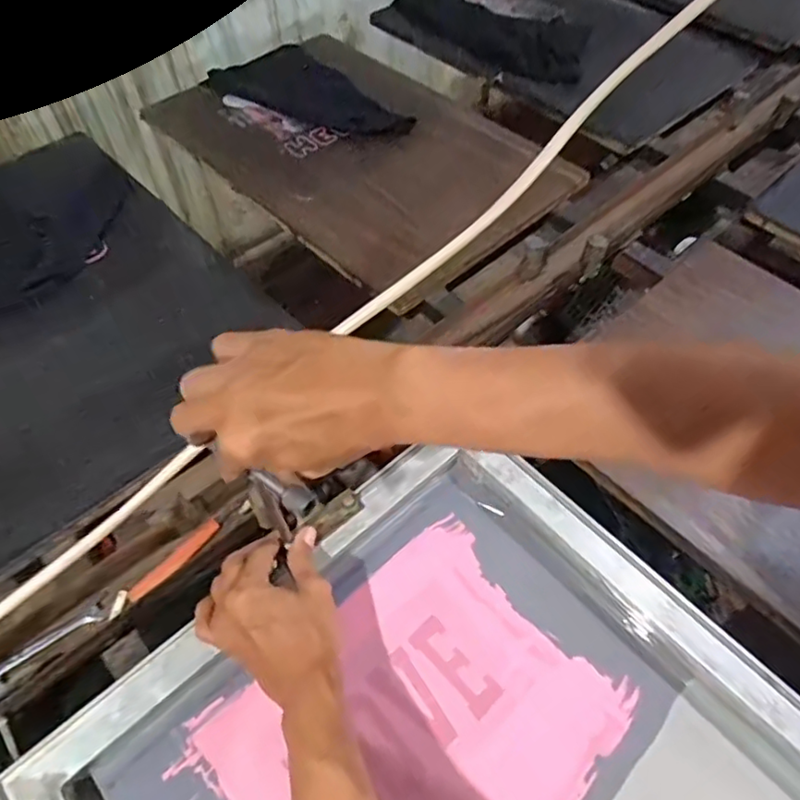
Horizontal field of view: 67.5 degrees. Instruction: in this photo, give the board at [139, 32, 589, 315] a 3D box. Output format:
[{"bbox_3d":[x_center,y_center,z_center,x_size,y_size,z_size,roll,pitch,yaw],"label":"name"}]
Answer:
[{"bbox_3d":[-0.061,-0.382,0.885,0.376,0.021,0.555,-39,64,-24],"label":"board"}]

